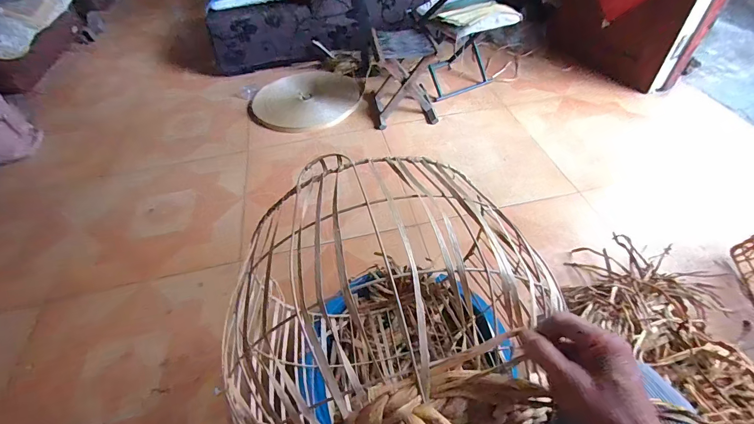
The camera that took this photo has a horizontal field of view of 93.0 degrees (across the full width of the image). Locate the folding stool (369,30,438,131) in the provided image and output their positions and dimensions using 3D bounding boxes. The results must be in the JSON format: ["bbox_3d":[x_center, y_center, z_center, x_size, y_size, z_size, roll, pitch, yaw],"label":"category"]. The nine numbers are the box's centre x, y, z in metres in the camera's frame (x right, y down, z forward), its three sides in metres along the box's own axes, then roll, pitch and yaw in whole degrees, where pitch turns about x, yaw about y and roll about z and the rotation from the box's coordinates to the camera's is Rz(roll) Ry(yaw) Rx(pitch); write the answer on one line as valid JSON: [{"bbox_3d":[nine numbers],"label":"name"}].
[{"bbox_3d":[0.106,-0.607,1.587,0.292,0.307,0.340,-5,50,-2],"label":"folding stool"}]

